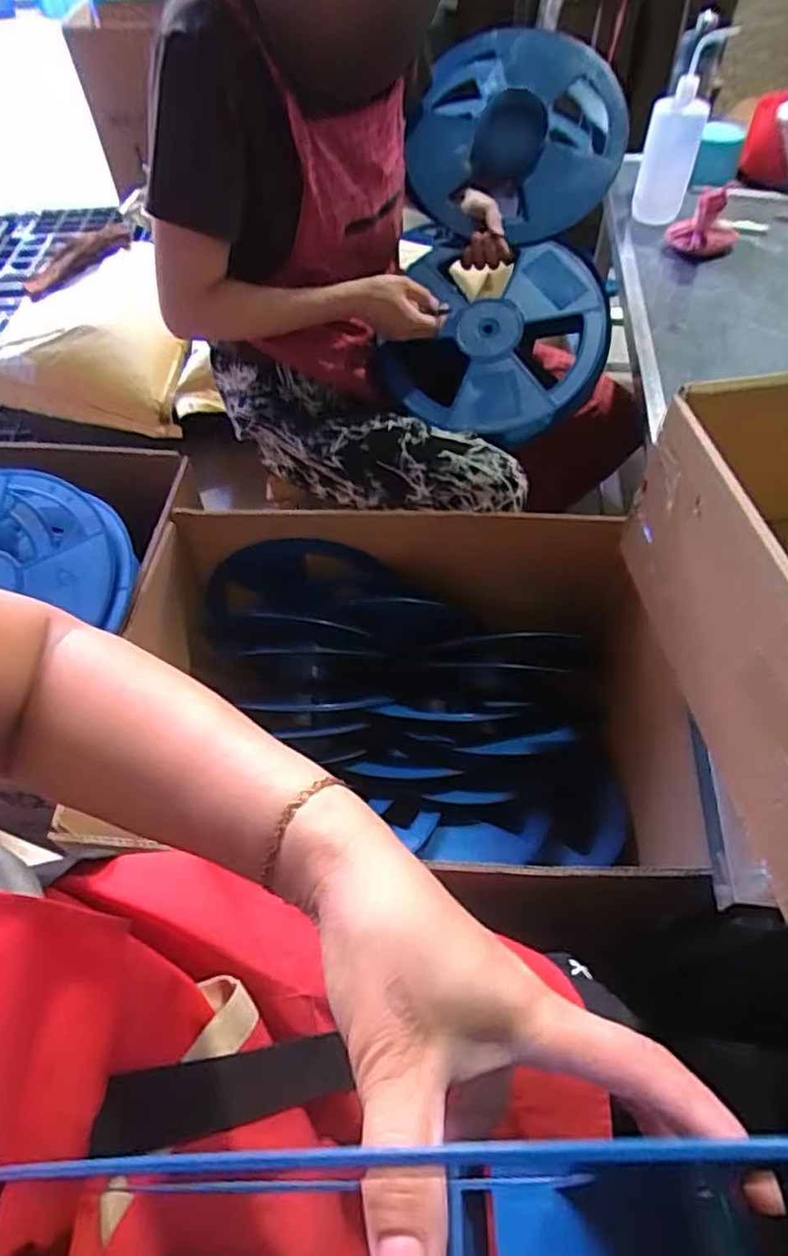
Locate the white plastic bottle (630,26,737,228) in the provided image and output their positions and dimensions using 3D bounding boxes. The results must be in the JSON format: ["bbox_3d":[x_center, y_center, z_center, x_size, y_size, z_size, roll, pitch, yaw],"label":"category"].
[{"bbox_3d":[0.522,-0.915,1.199,0.104,0.249,0.091,12,57,11],"label":"white plastic bottle"}]

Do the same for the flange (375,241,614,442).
[{"bbox_3d":[0.151,-0.431,0.970,0.333,0.062,0.317,-3,80,4],"label":"flange"}]

